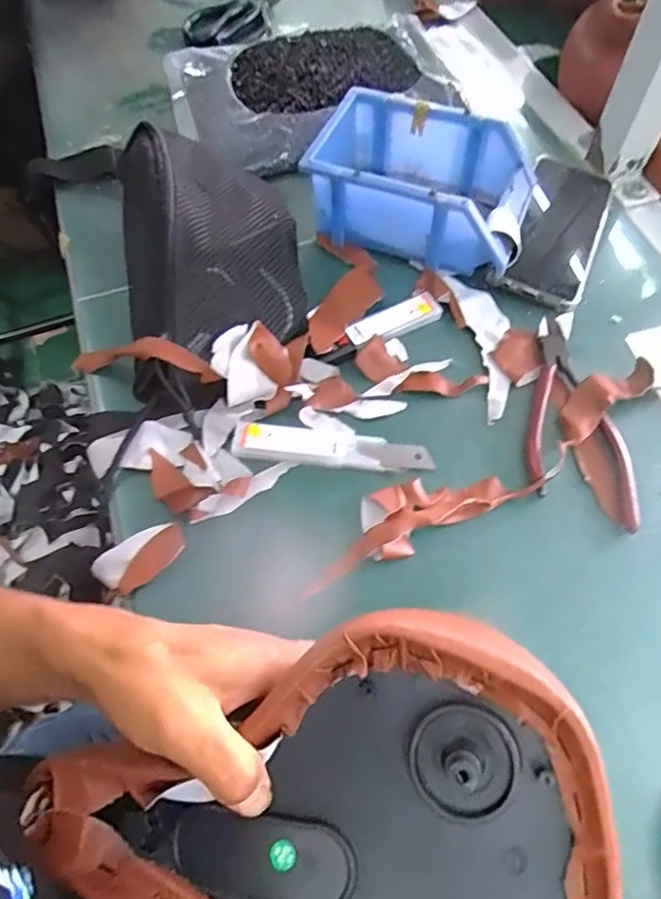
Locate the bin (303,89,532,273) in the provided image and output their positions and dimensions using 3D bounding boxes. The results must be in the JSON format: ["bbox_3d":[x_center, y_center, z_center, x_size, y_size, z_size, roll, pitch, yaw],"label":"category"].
[{"bbox_3d":[0.082,-0.235,0.509,0.183,0.068,0.126,19,64,11],"label":"bin"}]

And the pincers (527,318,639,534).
[{"bbox_3d":[0.178,-0.028,0.422,0.071,0.010,0.166,8,62,5],"label":"pincers"}]

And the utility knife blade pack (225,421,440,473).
[{"bbox_3d":[0.000,-0.001,0.413,0.139,0.013,0.026,7,62,5],"label":"utility knife blade pack"}]

